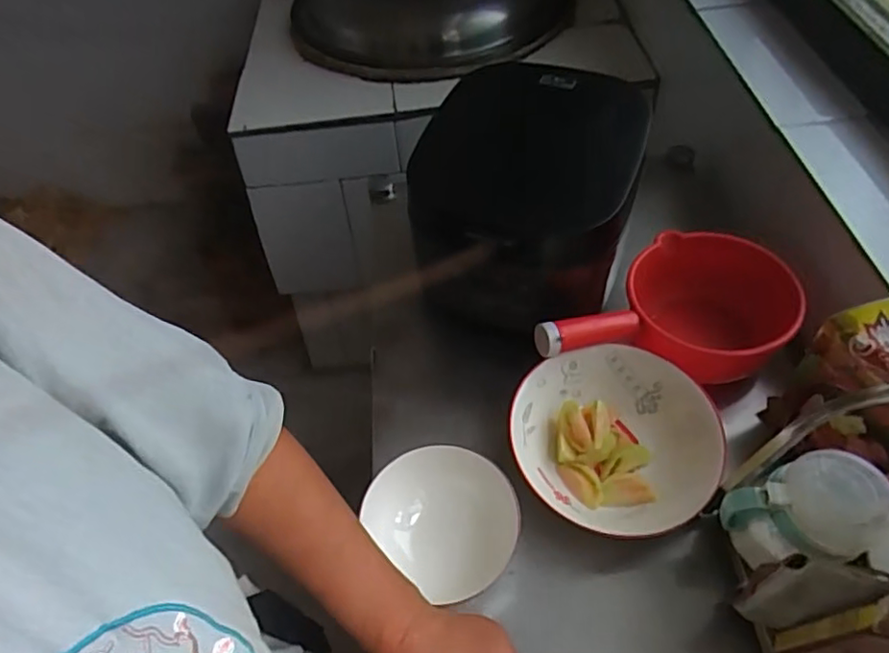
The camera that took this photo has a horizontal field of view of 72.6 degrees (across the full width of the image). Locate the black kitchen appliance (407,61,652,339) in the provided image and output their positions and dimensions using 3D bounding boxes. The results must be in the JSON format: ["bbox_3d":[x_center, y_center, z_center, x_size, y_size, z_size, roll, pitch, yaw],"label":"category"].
[{"bbox_3d":[0.092,-0.133,0.694,0.209,0.218,0.231,8,53,11],"label":"black kitchen appliance"}]

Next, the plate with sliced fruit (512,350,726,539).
[{"bbox_3d":[0.170,0.115,0.607,0.198,0.051,0.194,-2,52,3],"label":"plate with sliced fruit"}]

